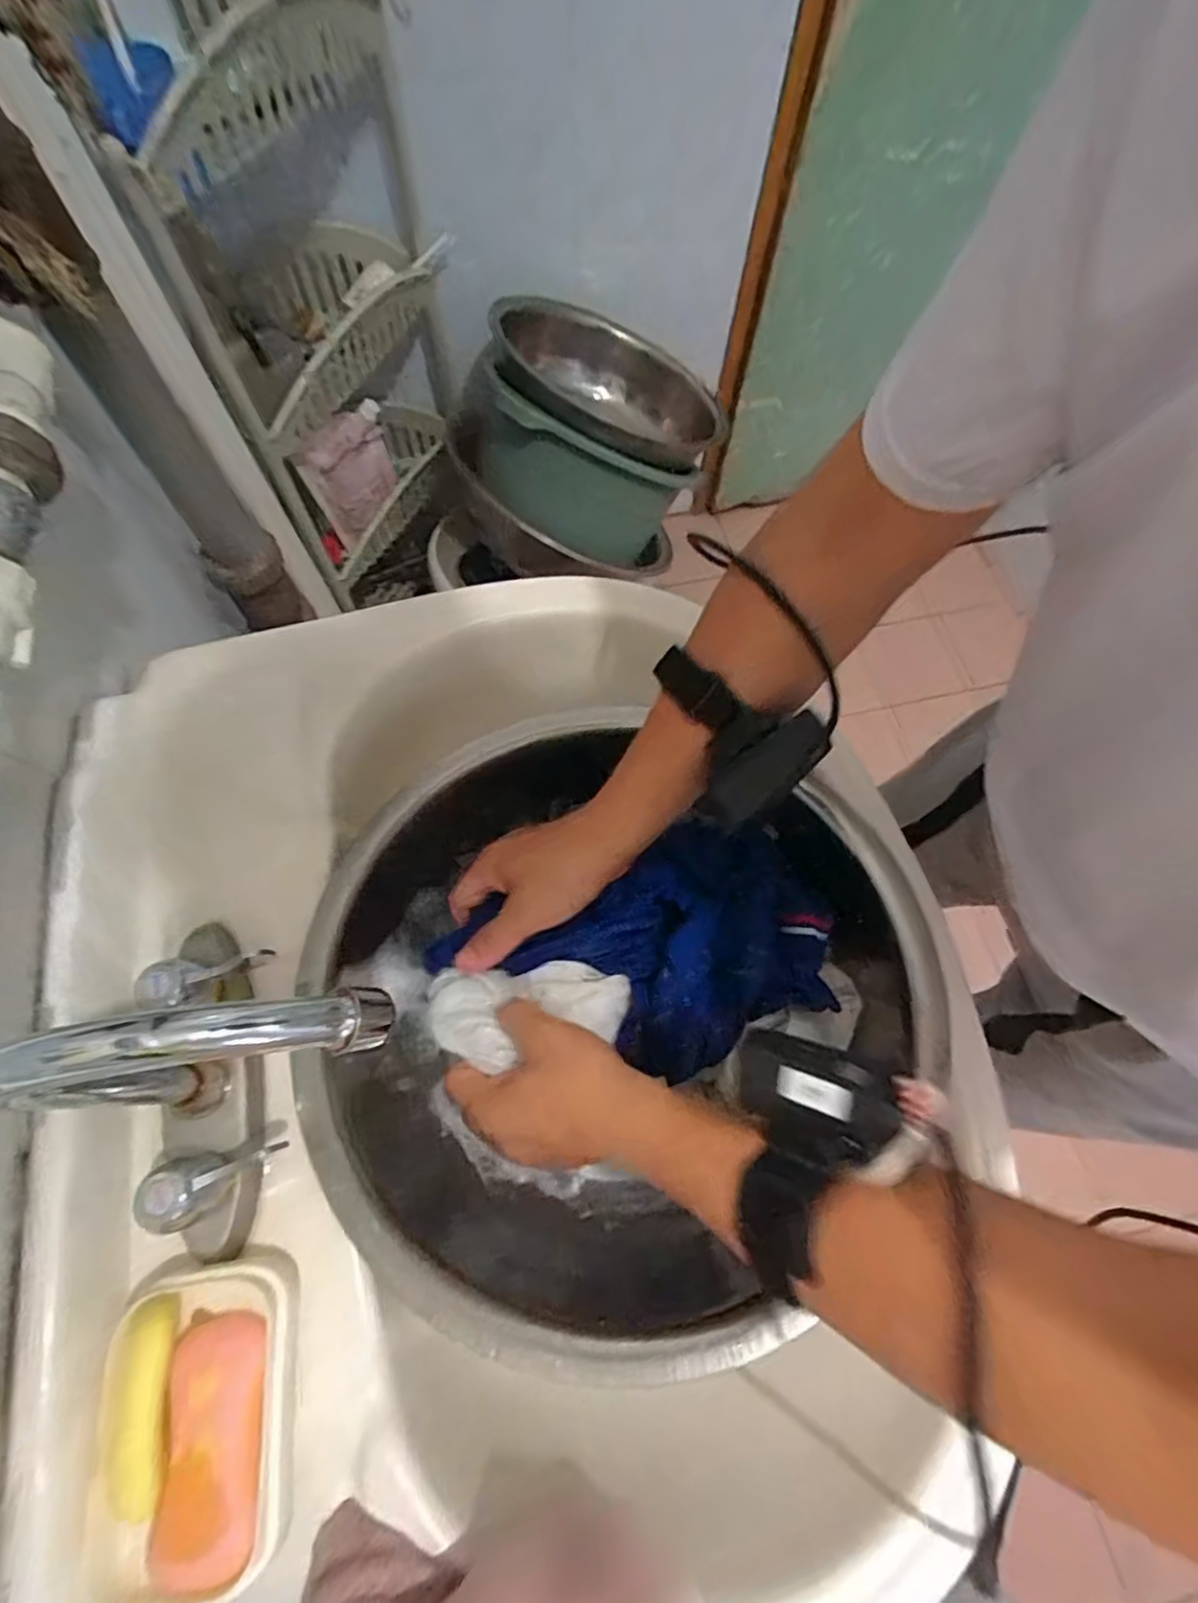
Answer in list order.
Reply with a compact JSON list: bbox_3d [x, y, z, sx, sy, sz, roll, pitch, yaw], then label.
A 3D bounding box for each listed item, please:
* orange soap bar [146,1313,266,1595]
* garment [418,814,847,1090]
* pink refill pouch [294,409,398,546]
[{"bbox_3d":[-0.172,0.288,0.292,0.040,0.020,0.092,-1,60,-21],"label":"orange soap bar"},{"bbox_3d":[0.026,0.106,0.422,0.231,0.040,0.139,-21,70,-10],"label":"garment"},{"bbox_3d":[-0.394,-0.522,1.054,0.041,0.204,0.155,29,70,9],"label":"pink refill pouch"}]

